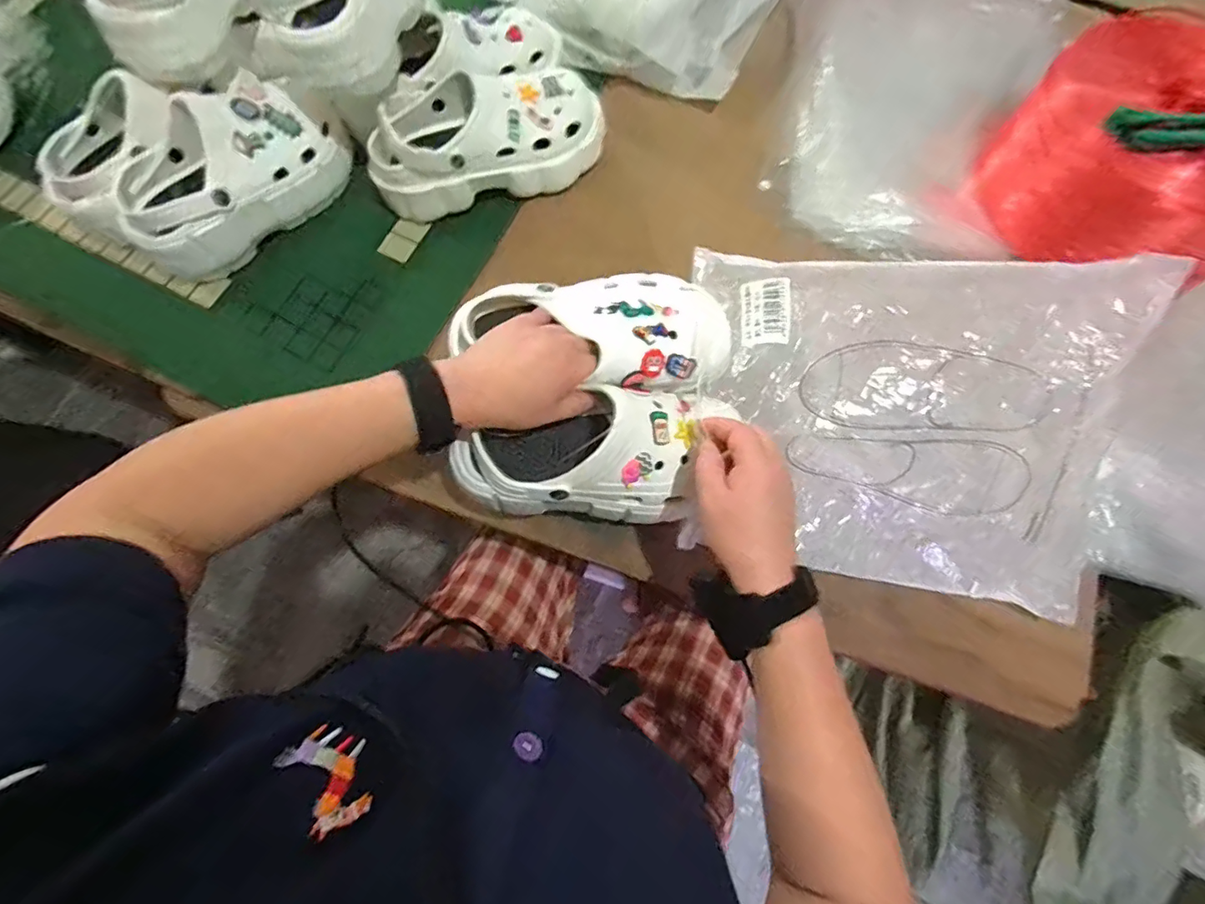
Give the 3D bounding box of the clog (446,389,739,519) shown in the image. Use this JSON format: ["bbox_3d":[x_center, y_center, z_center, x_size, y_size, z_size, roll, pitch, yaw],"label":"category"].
[{"bbox_3d":[-0.008,0.007,0.442,0.220,0.083,0.099,-8,73,-5],"label":"clog"}]

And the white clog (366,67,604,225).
[{"bbox_3d":[-0.125,-0.353,0.594,0.269,0.088,0.102,-19,75,-8],"label":"white clog"}]

